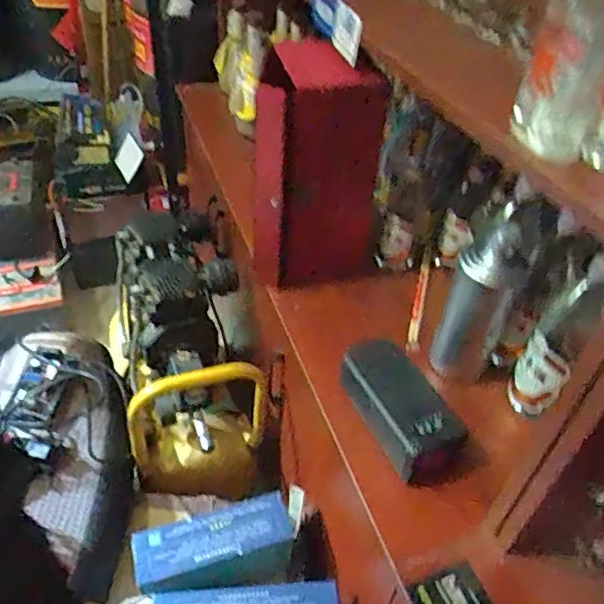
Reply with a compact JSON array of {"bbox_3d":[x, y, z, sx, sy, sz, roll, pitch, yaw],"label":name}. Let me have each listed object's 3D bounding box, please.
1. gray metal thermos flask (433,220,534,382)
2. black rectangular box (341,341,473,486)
[{"bbox_3d":[0.210,0.009,0.669,0.069,0.215,0.069,26,46,22],"label":"gray metal thermos flask"},{"bbox_3d":[0.110,0.118,0.655,0.087,0.081,0.150,-18,46,-24],"label":"black rectangular box"}]

